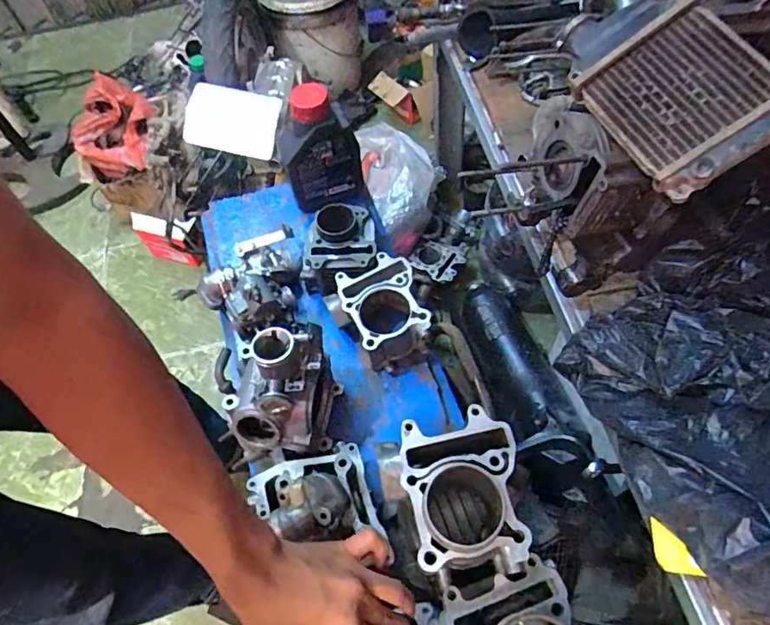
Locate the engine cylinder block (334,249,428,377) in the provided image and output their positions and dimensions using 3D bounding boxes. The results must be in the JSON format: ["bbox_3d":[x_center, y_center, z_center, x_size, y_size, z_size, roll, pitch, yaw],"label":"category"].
[{"bbox_3d":[-0.001,0.002,0.693,0.100,0.085,0.133,-19,59,-6],"label":"engine cylinder block"}]

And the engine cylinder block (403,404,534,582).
[{"bbox_3d":[0.068,0.167,0.464,0.100,0.074,0.136,-5,58,3],"label":"engine cylinder block"}]

